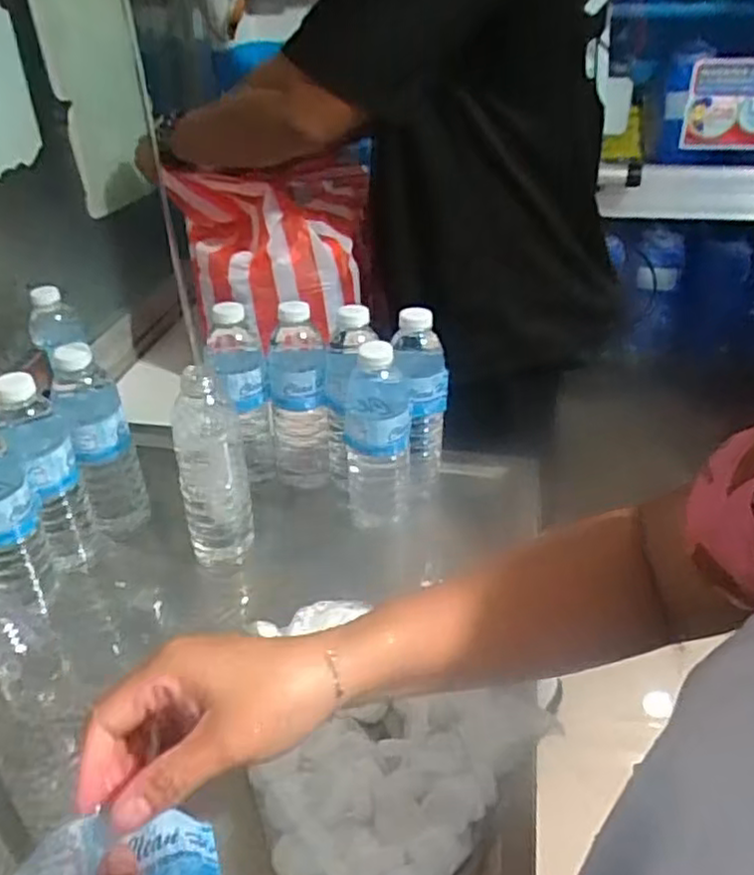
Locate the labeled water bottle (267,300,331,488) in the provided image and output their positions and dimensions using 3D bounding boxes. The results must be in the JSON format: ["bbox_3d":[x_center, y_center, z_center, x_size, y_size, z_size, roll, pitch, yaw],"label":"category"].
[{"bbox_3d":[-0.082,-0.044,0.746,0.059,0.204,0.053,-3,34,-2],"label":"labeled water bottle"}]

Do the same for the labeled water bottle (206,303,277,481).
[{"bbox_3d":[-0.144,-0.040,0.739,0.062,0.198,0.053,-17,37,-21],"label":"labeled water bottle"}]

